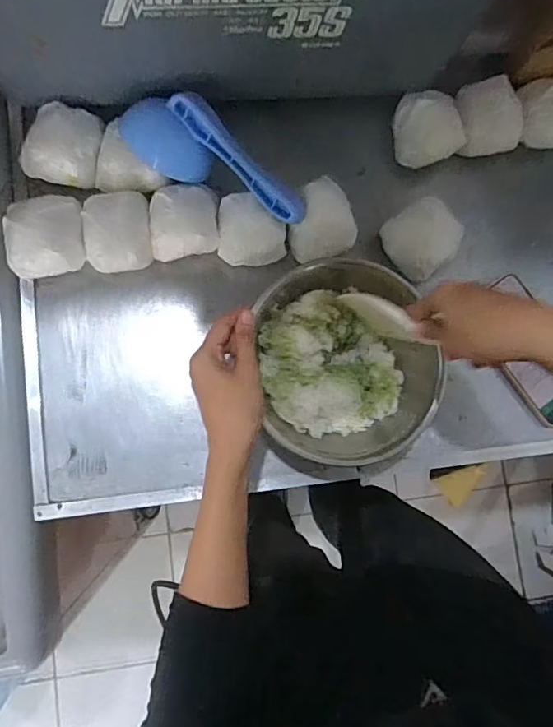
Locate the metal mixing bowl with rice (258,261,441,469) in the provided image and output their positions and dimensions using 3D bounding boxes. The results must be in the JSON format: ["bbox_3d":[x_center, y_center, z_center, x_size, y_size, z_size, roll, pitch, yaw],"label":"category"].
[{"bbox_3d":[0.067,-0.004,0.496,0.174,0.080,0.191,-5,87,-4],"label":"metal mixing bowl with rice"}]

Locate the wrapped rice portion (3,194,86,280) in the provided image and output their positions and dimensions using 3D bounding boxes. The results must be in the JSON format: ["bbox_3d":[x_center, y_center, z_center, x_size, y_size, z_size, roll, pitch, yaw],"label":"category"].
[{"bbox_3d":[-0.233,-0.127,0.508,0.076,0.049,0.084,-3,83,-5],"label":"wrapped rice portion"}]

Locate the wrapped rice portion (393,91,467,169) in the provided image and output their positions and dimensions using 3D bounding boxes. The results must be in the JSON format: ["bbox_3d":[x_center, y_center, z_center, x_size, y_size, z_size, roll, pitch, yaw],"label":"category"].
[{"bbox_3d":[0.168,-0.262,0.556,0.068,0.041,0.077,-11,84,-5],"label":"wrapped rice portion"}]

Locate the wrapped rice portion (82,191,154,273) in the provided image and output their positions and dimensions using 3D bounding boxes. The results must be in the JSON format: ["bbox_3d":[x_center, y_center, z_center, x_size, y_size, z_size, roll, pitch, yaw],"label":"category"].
[{"bbox_3d":[-0.163,-0.133,0.520,0.069,0.045,0.077,-5,84,-6],"label":"wrapped rice portion"}]

